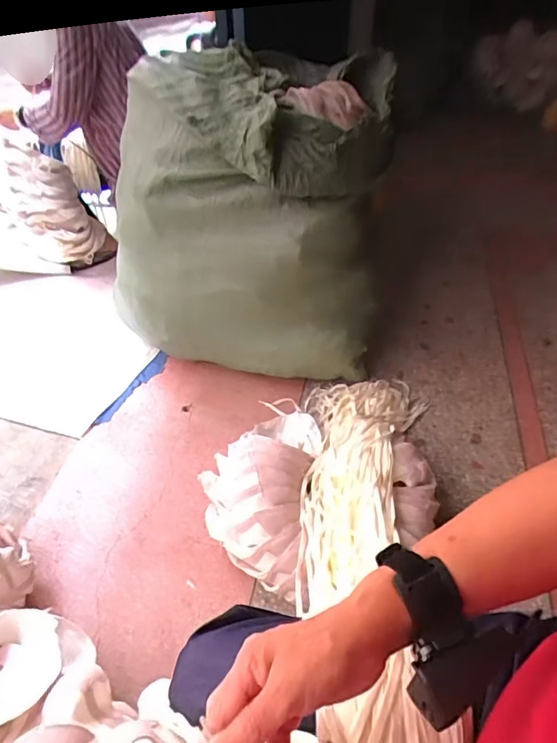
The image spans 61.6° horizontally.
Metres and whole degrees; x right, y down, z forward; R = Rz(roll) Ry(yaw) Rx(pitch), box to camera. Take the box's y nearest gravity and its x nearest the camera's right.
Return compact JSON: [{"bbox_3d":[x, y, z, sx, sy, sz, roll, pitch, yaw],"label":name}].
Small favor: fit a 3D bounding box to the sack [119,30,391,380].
[{"bbox_3d":[-0.069,-0.339,1.097,0.574,0.605,0.335,15,47,15],"label":"sack"}]

